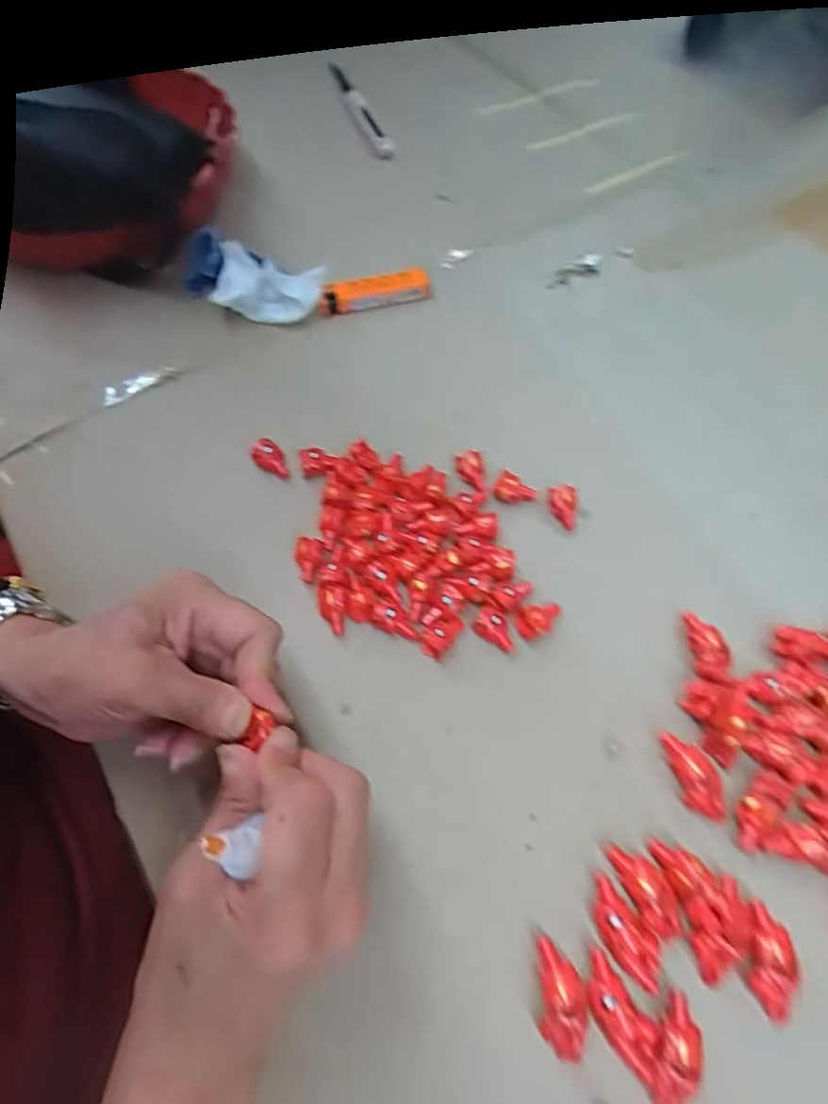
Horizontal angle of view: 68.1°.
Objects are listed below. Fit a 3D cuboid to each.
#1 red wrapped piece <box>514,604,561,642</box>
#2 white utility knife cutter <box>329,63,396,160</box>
[{"bbox_3d":[0.067,0.037,0.327,0.026,0.015,0.015,-12,62,-7],"label":"red wrapped piece"},{"bbox_3d":[-0.048,-0.404,0.564,0.015,0.019,0.162,-18,63,-10],"label":"white utility knife cutter"}]

